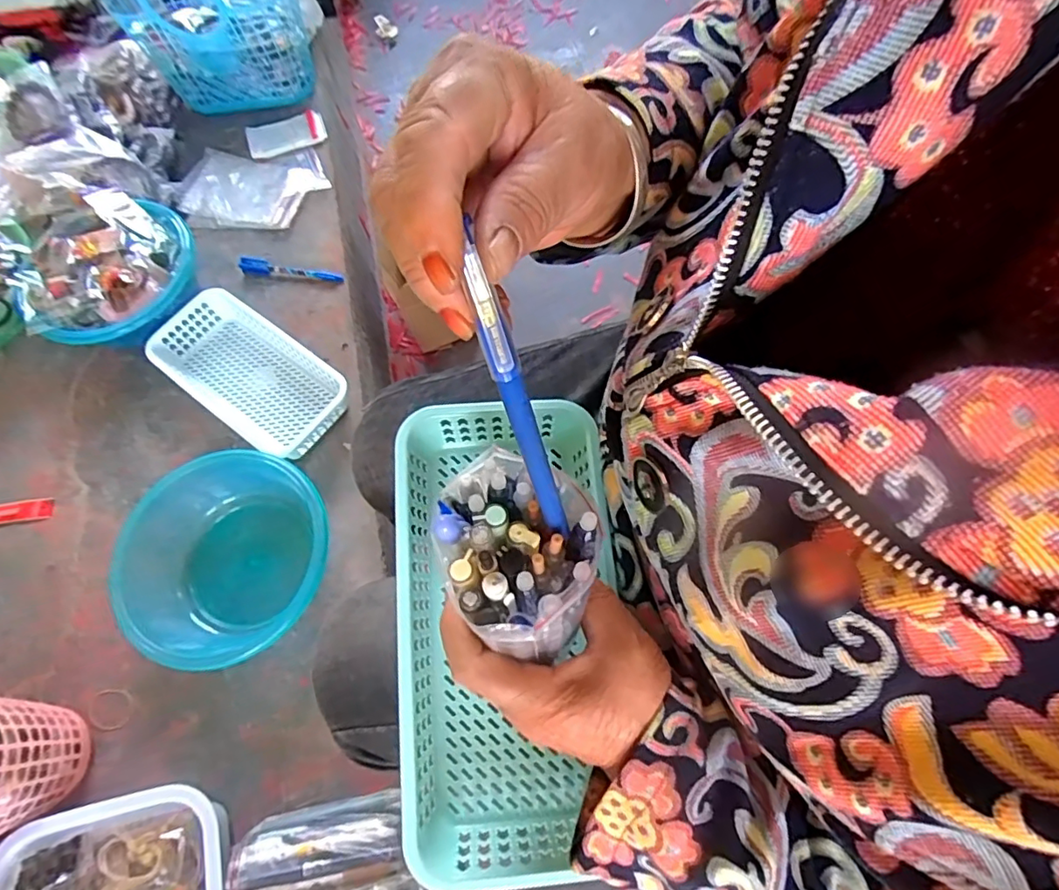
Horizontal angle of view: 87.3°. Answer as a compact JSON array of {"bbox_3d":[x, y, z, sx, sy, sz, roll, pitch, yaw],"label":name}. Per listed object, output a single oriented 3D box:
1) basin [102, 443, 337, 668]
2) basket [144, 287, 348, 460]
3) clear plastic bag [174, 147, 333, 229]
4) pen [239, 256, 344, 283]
[{"bbox_3d":[-0.325,0.126,0.613,0.201,0.082,0.213,-2,68,5],"label":"basin"},{"bbox_3d":[-0.355,-0.093,0.719,0.263,0.051,0.141,33,75,18],"label":"basket"},{"bbox_3d":[-0.429,-0.403,0.863,0.217,0.017,0.153,1,66,6],"label":"clear plastic bag"},{"bbox_3d":[-0.340,-0.250,0.791,0.148,0.018,0.023,5,69,9],"label":"pen"}]

